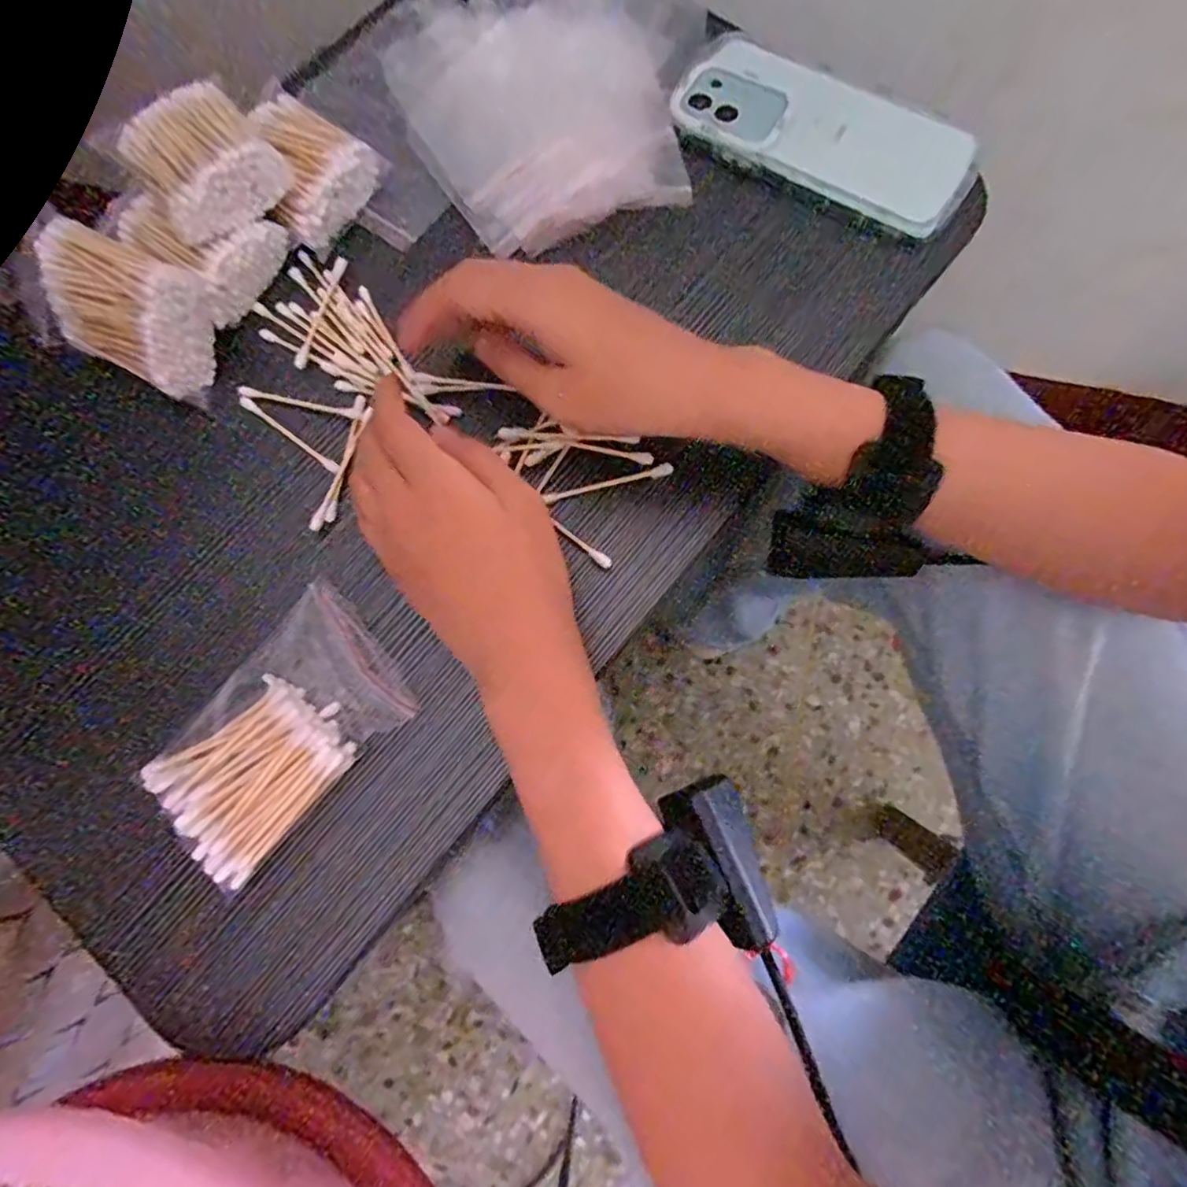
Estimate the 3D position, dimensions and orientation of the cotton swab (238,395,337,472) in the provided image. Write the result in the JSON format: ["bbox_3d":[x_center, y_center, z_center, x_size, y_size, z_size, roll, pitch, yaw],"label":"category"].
[{"bbox_3d":[-0.157,-0.082,0.315,0.069,0.004,0.005,35,79,10],"label":"cotton swab"}]

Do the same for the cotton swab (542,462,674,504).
[{"bbox_3d":[0.008,-0.055,0.302,0.064,0.004,0.007,-14,75,-2],"label":"cotton swab"}]

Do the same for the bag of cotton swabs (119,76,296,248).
[{"bbox_3d":[-0.193,-0.215,0.306,0.061,0.031,0.064,-38,78,-8],"label":"bag of cotton swabs"}]

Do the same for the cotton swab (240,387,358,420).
[{"bbox_3d":[-0.153,-0.099,0.318,0.068,0.004,0.005,15,76,5],"label":"cotton swab"}]

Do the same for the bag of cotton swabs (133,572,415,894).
[{"bbox_3d":[-0.138,0.060,0.270,0.071,0.020,0.113,42,80,11],"label":"bag of cotton swabs"}]

